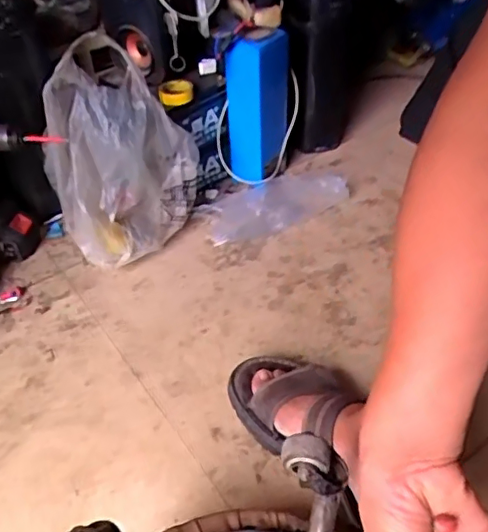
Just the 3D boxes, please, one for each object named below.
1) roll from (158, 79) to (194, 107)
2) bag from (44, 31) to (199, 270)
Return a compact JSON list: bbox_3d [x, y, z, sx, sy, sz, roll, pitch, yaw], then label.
[{"bbox_3d":[-0.112,-0.284,0.925,0.054,0.023,0.054,-2,44,1],"label":"roll"},{"bbox_3d":[-0.188,-0.165,0.870,0.145,0.296,0.221,33,55,31],"label":"bag"}]

